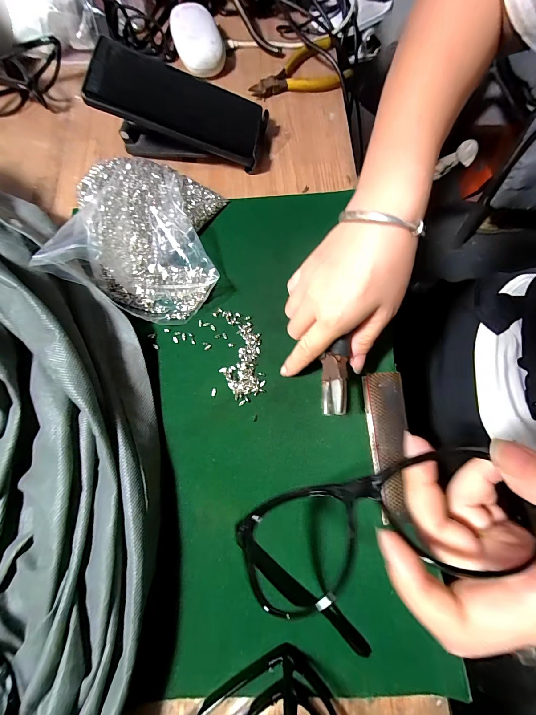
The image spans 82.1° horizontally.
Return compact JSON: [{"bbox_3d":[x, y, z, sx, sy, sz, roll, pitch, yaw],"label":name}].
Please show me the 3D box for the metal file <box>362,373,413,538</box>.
[{"bbox_3d":[0.102,0.071,0.254,0.033,0.006,0.119,-3,73,2],"label":"metal file"}]

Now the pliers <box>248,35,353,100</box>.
[{"bbox_3d":[0.034,-0.347,0.372,0.117,0.015,0.075,-18,75,-4],"label":"pliers"}]

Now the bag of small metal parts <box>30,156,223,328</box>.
[{"bbox_3d":[-0.117,-0.121,0.300,0.155,0.041,0.152,21,76,7],"label":"bag of small metal parts"}]

